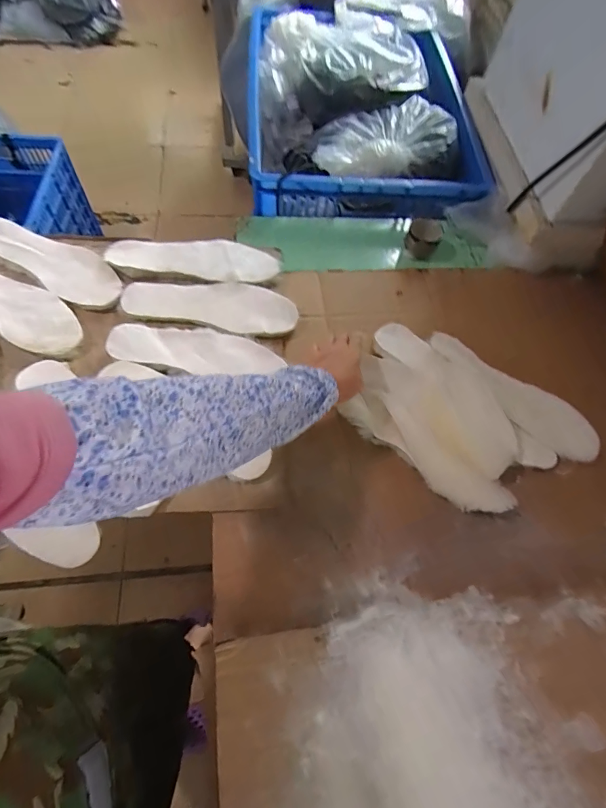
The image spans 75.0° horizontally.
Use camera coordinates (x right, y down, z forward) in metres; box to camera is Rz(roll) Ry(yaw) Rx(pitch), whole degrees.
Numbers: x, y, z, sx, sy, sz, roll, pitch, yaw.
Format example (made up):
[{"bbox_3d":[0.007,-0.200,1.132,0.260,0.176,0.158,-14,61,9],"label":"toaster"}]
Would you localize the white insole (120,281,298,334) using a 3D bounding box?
[{"bbox_3d":[-0.147,-0.160,0.629,0.269,0.014,0.088,6,64,-2],"label":"white insole"}]

